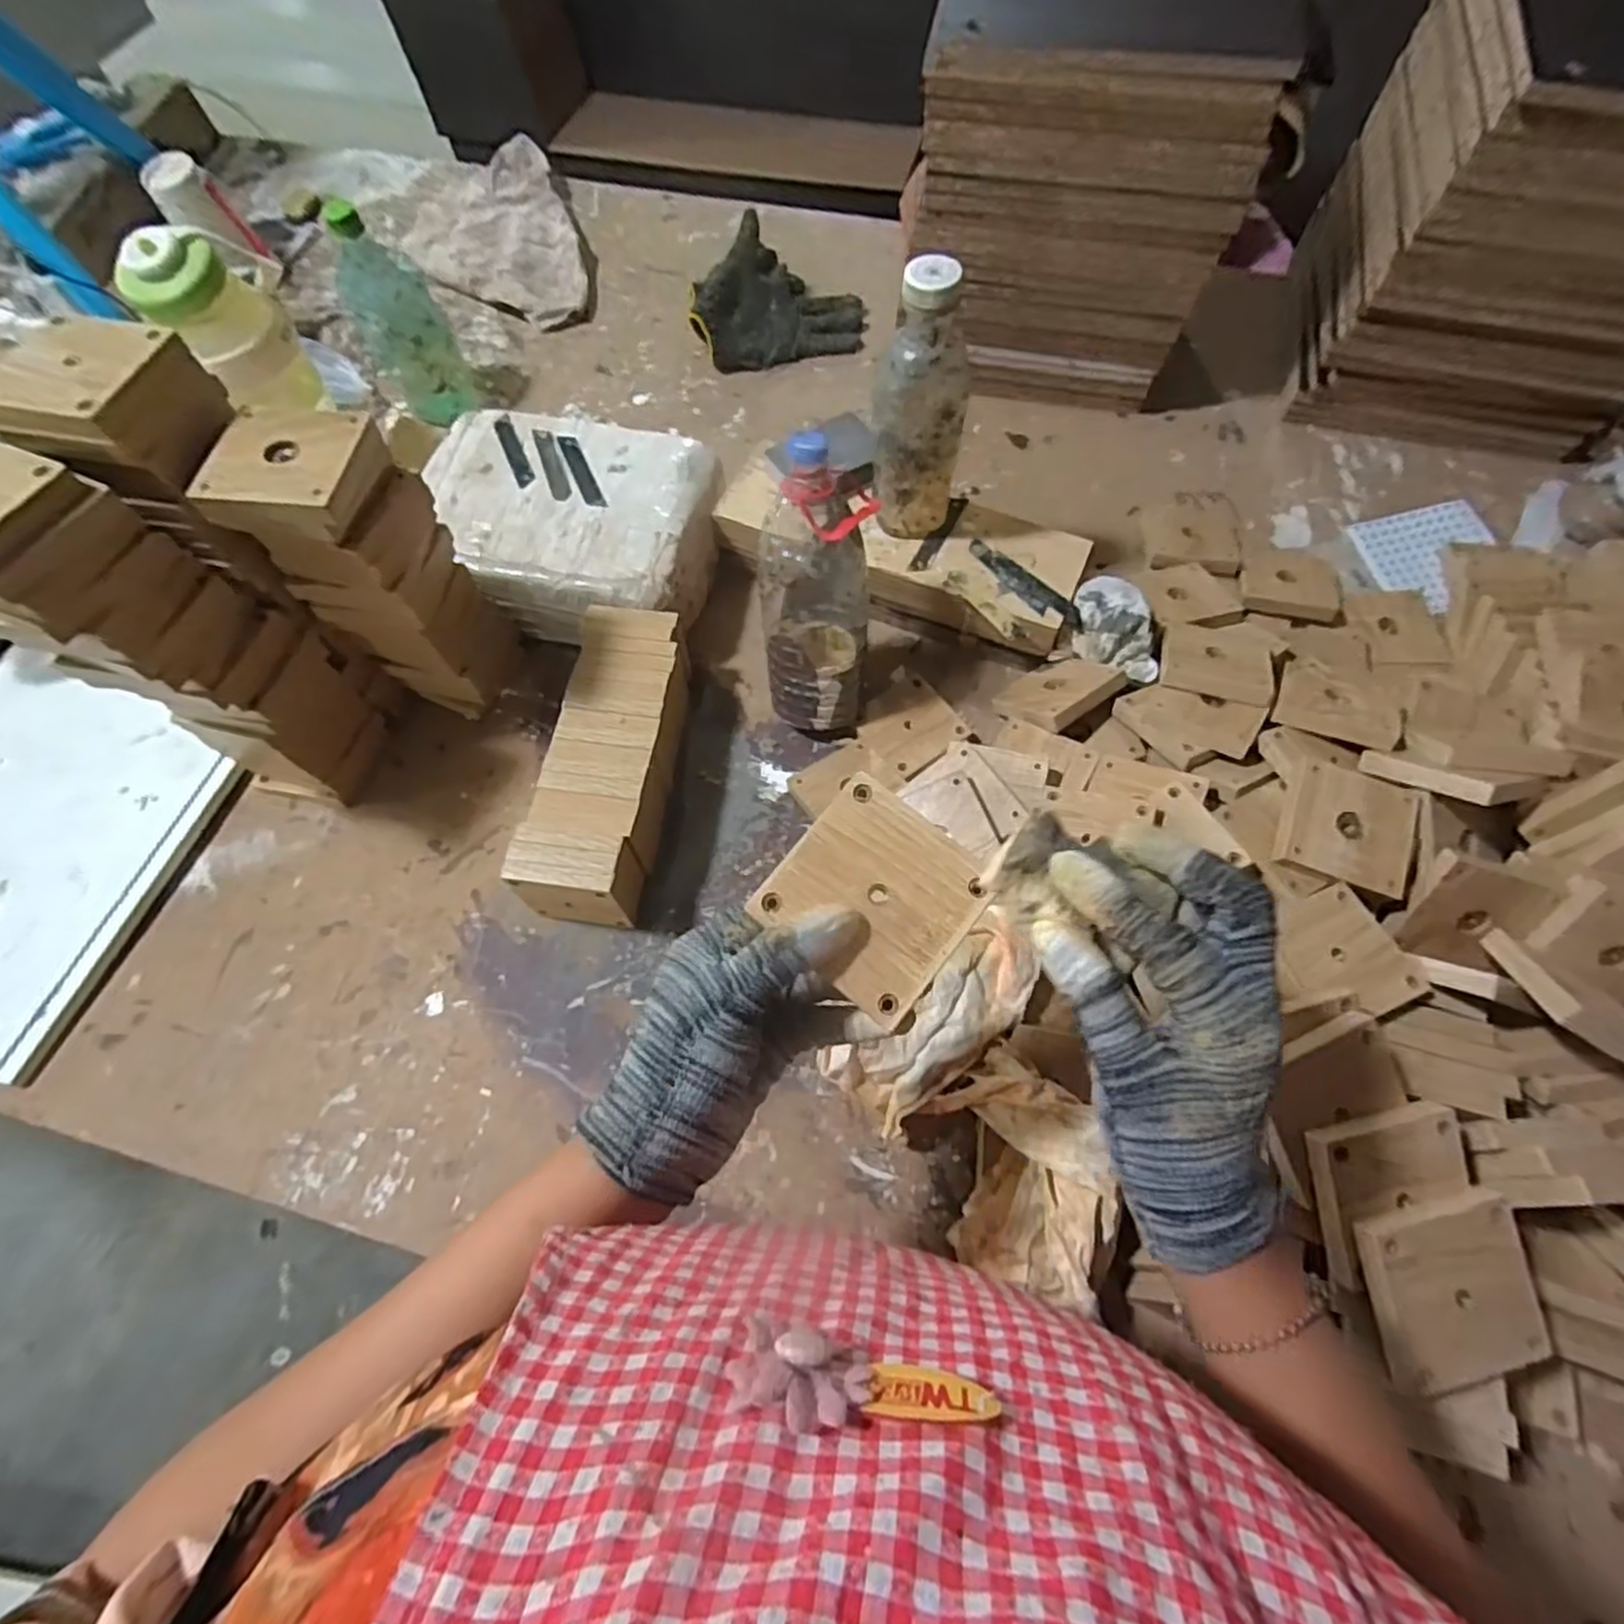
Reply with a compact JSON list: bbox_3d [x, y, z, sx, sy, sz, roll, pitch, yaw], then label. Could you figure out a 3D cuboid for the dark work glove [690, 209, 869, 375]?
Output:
[{"bbox_3d":[-0.040,-0.595,0.858,0.203,0.102,0.111,-13,66,-5],"label":"dark work glove"}]

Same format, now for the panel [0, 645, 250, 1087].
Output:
[{"bbox_3d":[-0.663,0.023,0.600,0.277,0.019,0.319,11,67,6],"label":"panel"}]

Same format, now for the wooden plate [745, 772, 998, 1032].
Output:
[{"bbox_3d":[0.028,0.036,0.322,0.081,0.006,0.081,38,80,9],"label":"wooden plate"}]

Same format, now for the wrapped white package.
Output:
[{"bbox_3d":[-0.224,-0.267,0.707,0.252,0.087,0.204,7,66,4],"label":"wrapped white package"}]

